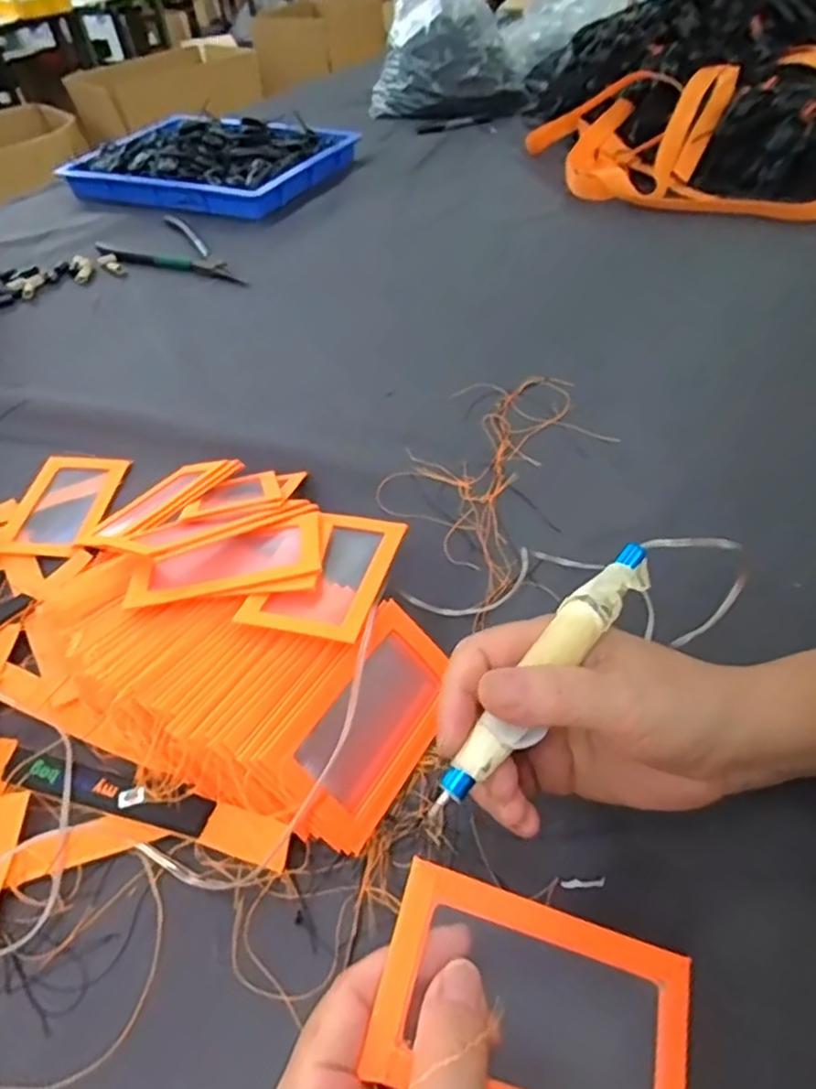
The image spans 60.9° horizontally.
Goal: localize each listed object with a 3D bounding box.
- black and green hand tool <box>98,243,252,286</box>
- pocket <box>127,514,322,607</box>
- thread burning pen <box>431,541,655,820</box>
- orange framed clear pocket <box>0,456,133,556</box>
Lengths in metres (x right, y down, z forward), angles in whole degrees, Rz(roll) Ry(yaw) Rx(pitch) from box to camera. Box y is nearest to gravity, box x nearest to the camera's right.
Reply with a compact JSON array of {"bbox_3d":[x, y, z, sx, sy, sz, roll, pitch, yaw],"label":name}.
[{"bbox_3d":[-0.281,-0.330,0.813,0.242,0.009,0.032,19,50,23],"label":"black and green hand tool"},{"bbox_3d":[-0.099,0.009,0.383,0.101,0.010,0.057,-11,33,-2],"label":"pocket"},{"bbox_3d":[0.053,0.047,0.262,0.019,0.012,0.129,31,70,31],"label":"thread burning pen"},{"bbox_3d":[-0.257,-0.031,0.517,0.068,0.007,0.104,-1,45,5],"label":"orange framed clear pocket"}]

